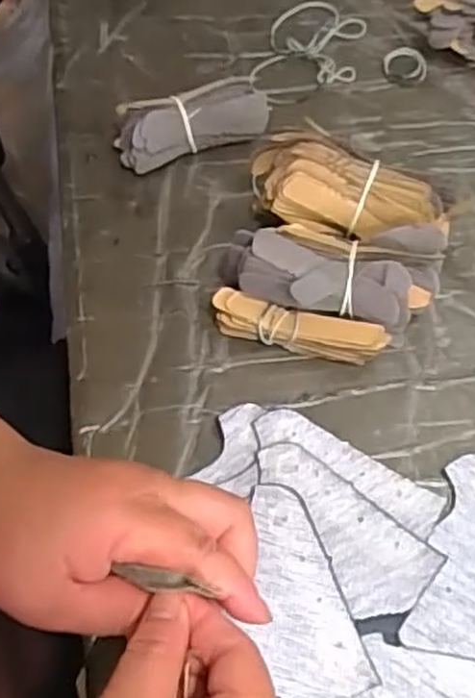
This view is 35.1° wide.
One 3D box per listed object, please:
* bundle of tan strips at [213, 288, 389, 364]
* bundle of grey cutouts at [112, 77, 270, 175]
[{"bbox_3d":[0.034,-0.011,0.431,0.098,0.025,0.020,14,64,9],"label":"bundle of tan strips"},{"bbox_3d":[-0.030,-0.150,0.498,0.102,0.036,0.039,-17,63,-9],"label":"bundle of grey cutouts"}]

